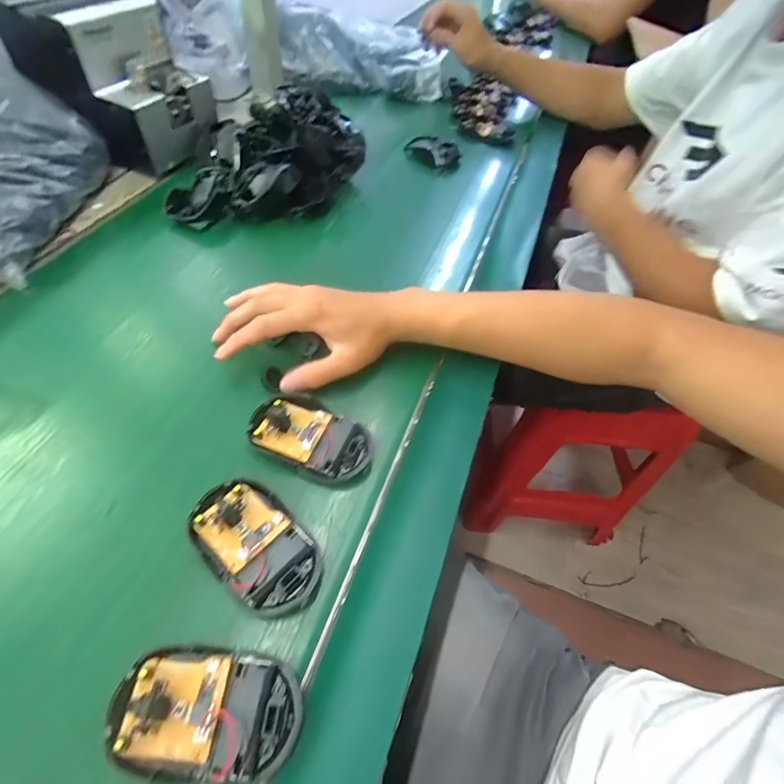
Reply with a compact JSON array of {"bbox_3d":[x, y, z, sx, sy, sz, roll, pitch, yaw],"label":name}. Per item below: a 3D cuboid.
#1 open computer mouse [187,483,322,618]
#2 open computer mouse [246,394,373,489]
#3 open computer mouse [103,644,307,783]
[{"bbox_3d":[-0.088,0.099,0.283,0.095,0.020,0.056,37,56,23],"label":"open computer mouse"},{"bbox_3d":[-0.062,0.035,0.335,0.096,0.026,0.056,23,52,13],"label":"open computer mouse"},{"bbox_3d":[-0.098,0.169,0.230,0.097,0.014,0.057,4,50,-2],"label":"open computer mouse"}]

